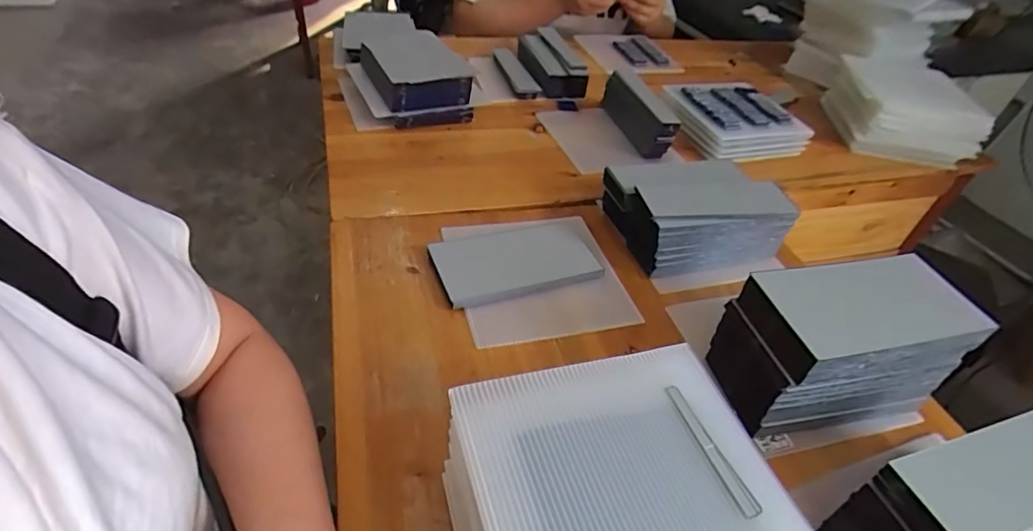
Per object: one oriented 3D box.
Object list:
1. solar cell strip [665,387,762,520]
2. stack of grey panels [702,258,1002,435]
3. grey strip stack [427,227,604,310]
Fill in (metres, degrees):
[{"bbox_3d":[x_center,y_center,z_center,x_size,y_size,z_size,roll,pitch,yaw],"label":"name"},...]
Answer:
[{"bbox_3d":[0.107,0.100,0.291,0.011,0.004,0.078,-11,46,-19],"label":"solar cell strip"},{"bbox_3d":[0.252,0.063,0.419,0.158,0.113,0.082,-5,44,-13],"label":"stack of grey panels"},{"bbox_3d":[0.000,-0.005,0.523,0.158,0.015,0.090,-11,46,-19],"label":"grey strip stack"}]

